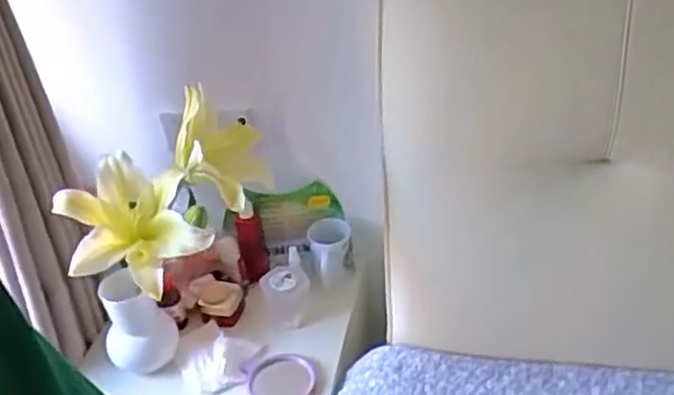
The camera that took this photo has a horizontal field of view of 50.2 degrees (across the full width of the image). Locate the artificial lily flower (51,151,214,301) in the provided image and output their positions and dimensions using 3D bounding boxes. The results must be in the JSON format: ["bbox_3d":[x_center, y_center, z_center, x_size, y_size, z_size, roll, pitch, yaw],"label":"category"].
[{"bbox_3d":[-0.240,0.034,0.870,0.178,0.095,0.163,16,41,29],"label":"artificial lily flower"}]

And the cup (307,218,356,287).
[{"bbox_3d":[-0.010,0.100,1.306,0.077,0.101,0.064,-11,35,-4],"label":"cup"}]

